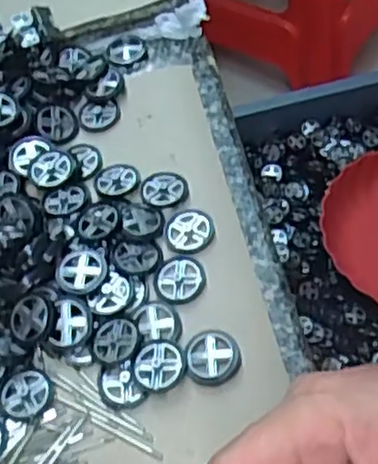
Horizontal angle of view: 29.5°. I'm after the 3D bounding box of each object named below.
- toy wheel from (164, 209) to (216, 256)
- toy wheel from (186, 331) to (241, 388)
[{"bbox_3d":[0.000,-0.001,0.396,0.027,0.004,0.028,-1,55,2],"label":"toy wheel"},{"bbox_3d":[0.012,0.061,0.351,0.027,0.008,0.027,-1,55,2],"label":"toy wheel"}]

